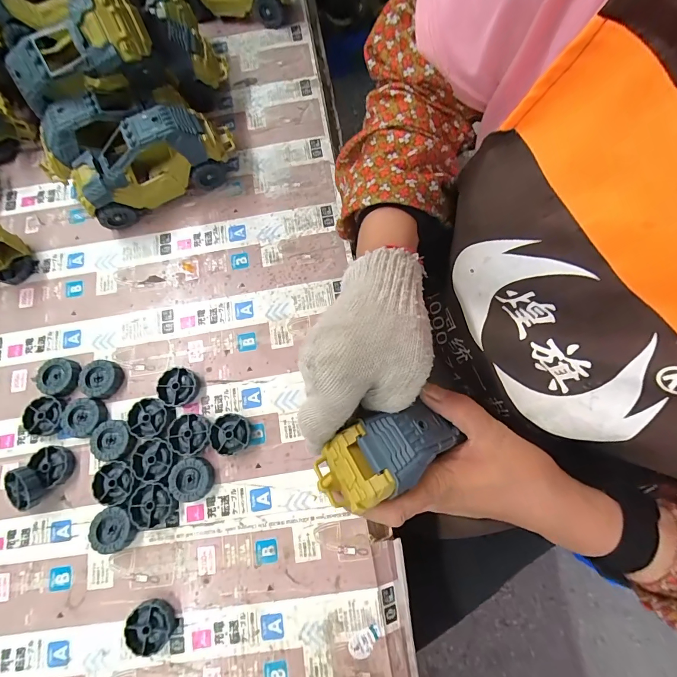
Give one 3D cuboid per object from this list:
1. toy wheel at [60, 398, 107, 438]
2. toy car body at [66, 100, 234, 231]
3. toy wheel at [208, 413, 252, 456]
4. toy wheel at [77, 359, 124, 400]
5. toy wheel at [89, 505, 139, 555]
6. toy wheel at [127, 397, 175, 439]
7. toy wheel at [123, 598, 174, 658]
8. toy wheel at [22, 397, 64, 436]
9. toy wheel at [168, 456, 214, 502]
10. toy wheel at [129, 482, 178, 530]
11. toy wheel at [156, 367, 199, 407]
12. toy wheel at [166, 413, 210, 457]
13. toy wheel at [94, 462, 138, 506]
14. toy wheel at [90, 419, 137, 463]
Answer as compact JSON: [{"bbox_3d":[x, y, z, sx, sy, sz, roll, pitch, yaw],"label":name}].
[{"bbox_3d":[-0.252,0.079,0.352,0.038,0.013,0.038,0,77,2],"label":"toy wheel"},{"bbox_3d":[-0.199,-0.197,0.384,0.167,0.082,0.072,-26,77,-4],"label":"toy car body"},{"bbox_3d":[-0.105,0.093,0.345,0.038,0.012,0.038,0,77,2],"label":"toy wheel"},{"bbox_3d":[-0.244,0.041,0.364,0.039,0.015,0.041,0,77,2],"label":"toy wheel"},{"bbox_3d":[-0.204,0.174,0.323,0.036,0.014,0.037,0,77,2],"label":"toy wheel"},{"bbox_3d":[-0.184,0.078,0.350,0.042,0.012,0.037,-8,77,0],"label":"toy wheel"},{"bbox_3d":[-0.163,0.249,0.306,0.042,0.012,0.038,-26,77,-4],"label":"toy wheel"},{"bbox_3d":[-0.294,0.078,0.355,0.038,0.013,0.037,0,77,2],"label":"toy wheel"},{"bbox_3d":[-0.138,0.132,0.335,0.039,0.013,0.037,0,77,2],"label":"toy wheel"},{"bbox_3d":[-0.171,0.153,0.327,0.040,0.010,0.037,0,77,2],"label":"toy wheel"},{"bbox_3d":[-0.162,0.049,0.360,0.038,0.014,0.039,0,77,2],"label":"toy wheel"},{"bbox_3d":[-0.146,0.094,0.347,0.041,0.012,0.038,0,77,2],"label":"toy wheel"},{"bbox_3d":[-0.212,0.137,0.338,0.037,0.012,0.037,0,77,2],"label":"toy wheel"},{"bbox_3d":[-0.216,0.099,0.346,0.042,0.013,0.037,-4,77,1],"label":"toy wheel"}]

